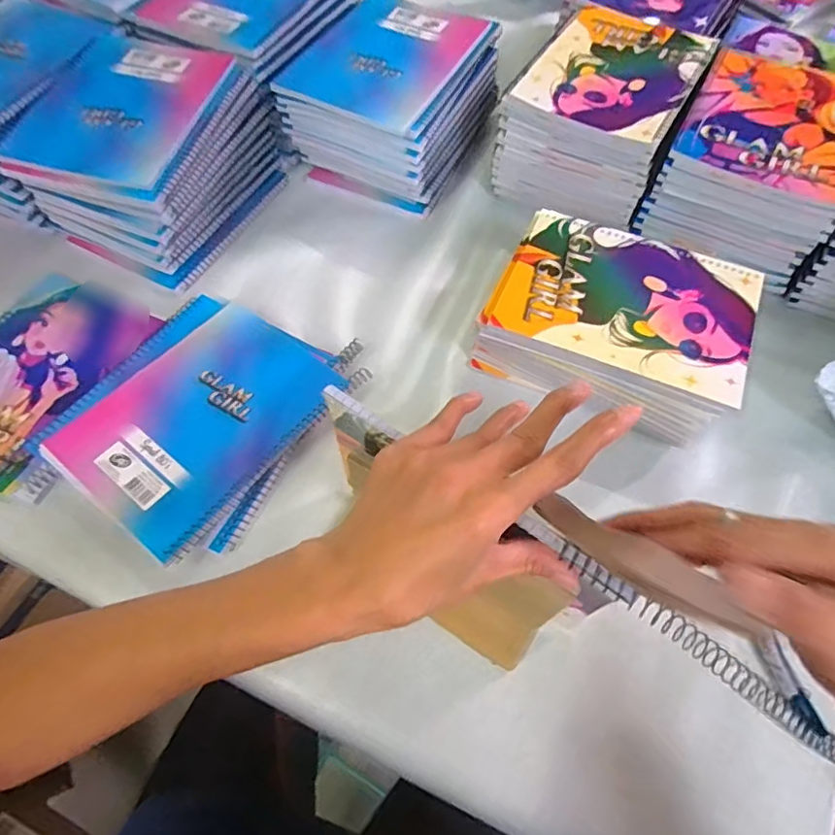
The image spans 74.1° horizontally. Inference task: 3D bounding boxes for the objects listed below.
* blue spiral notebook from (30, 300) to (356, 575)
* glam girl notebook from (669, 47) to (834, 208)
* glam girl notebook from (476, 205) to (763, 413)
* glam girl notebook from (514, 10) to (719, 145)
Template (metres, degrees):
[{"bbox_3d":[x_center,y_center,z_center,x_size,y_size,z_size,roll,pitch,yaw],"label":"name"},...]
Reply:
[{"bbox_3d":[-0.174,0.000,0.449,0.146,0.011,0.194,34,65,16],"label":"blue spiral notebook"},{"bbox_3d":[0.336,-0.280,0.515,0.150,0.008,0.193,26,64,12],"label":"glam girl notebook"},{"bbox_3d":[0.174,-0.100,0.459,0.200,0.006,0.144,21,61,11],"label":"glam girl notebook"},{"bbox_3d":[0.198,-0.345,0.550,0.147,0.013,0.185,28,64,12],"label":"glam girl notebook"}]

